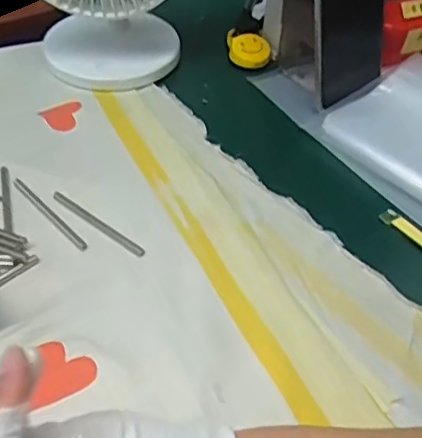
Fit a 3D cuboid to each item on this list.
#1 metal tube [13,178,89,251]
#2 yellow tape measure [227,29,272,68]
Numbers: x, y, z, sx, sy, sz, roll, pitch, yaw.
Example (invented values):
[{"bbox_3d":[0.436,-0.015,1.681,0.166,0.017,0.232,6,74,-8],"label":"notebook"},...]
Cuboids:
[{"bbox_3d":[-0.123,-0.006,0.458,0.006,0.004,0.093,-33,58,-31],"label":"metal tube"},{"bbox_3d":[0.039,-0.173,0.617,0.044,0.016,0.041,6,78,-3],"label":"yellow tape measure"}]

